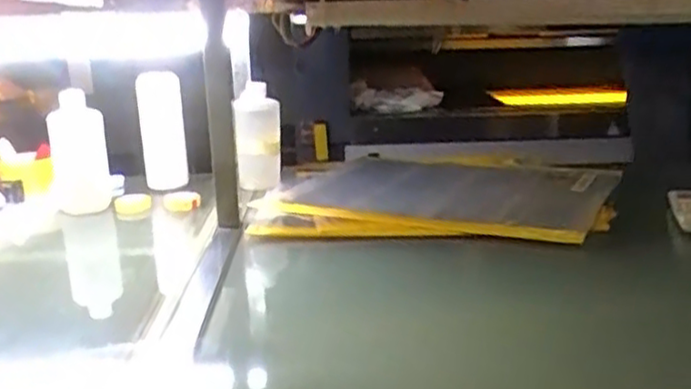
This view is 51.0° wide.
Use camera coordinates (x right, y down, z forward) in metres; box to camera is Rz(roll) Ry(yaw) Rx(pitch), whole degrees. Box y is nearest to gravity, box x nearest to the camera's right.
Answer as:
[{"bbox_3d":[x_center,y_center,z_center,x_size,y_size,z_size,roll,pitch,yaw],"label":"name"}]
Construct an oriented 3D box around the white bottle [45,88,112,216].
[{"bbox_3d":[-0.384,-0.060,1.044,0.074,0.173,0.053,-8,14,-22],"label":"white bottle"}]

